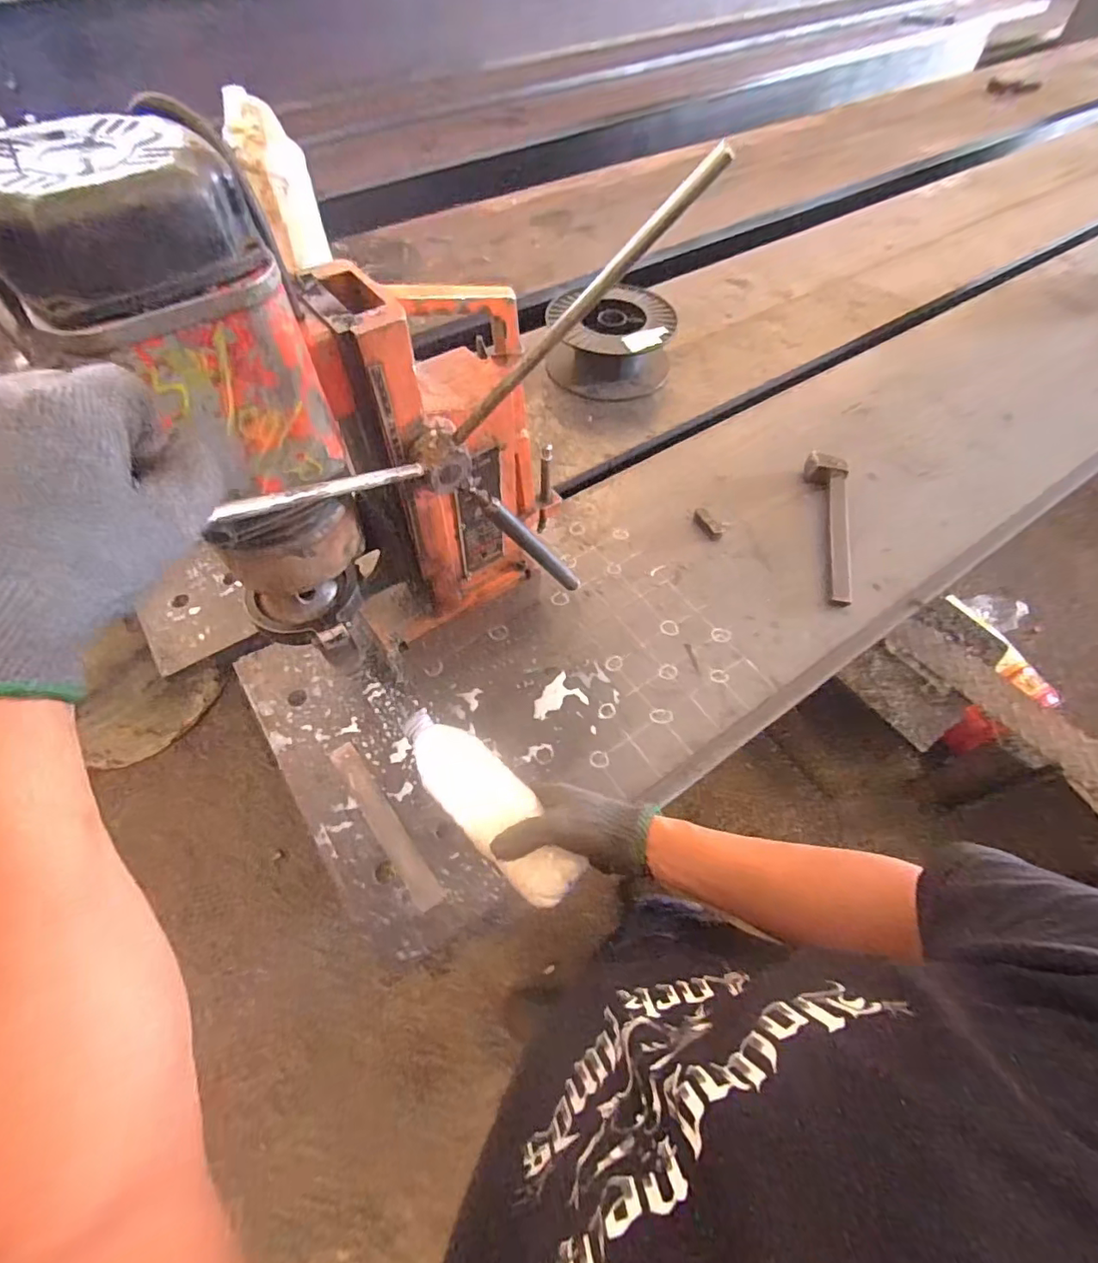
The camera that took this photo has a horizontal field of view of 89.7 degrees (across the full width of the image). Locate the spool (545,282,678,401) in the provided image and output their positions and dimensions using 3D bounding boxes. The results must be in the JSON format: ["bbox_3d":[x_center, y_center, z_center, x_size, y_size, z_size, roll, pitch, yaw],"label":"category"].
[{"bbox_3d":[0.131,-0.616,1.146,0.253,0.123,0.261,5,58,0],"label":"spool"}]

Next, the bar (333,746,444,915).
[{"bbox_3d":[-0.199,0.230,0.671,0.031,0.008,0.227,-32,65,-21],"label":"bar"}]

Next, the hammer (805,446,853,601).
[{"bbox_3d":[0.475,-0.179,0.921,0.068,0.040,0.303,9,58,3],"label":"hammer"}]

